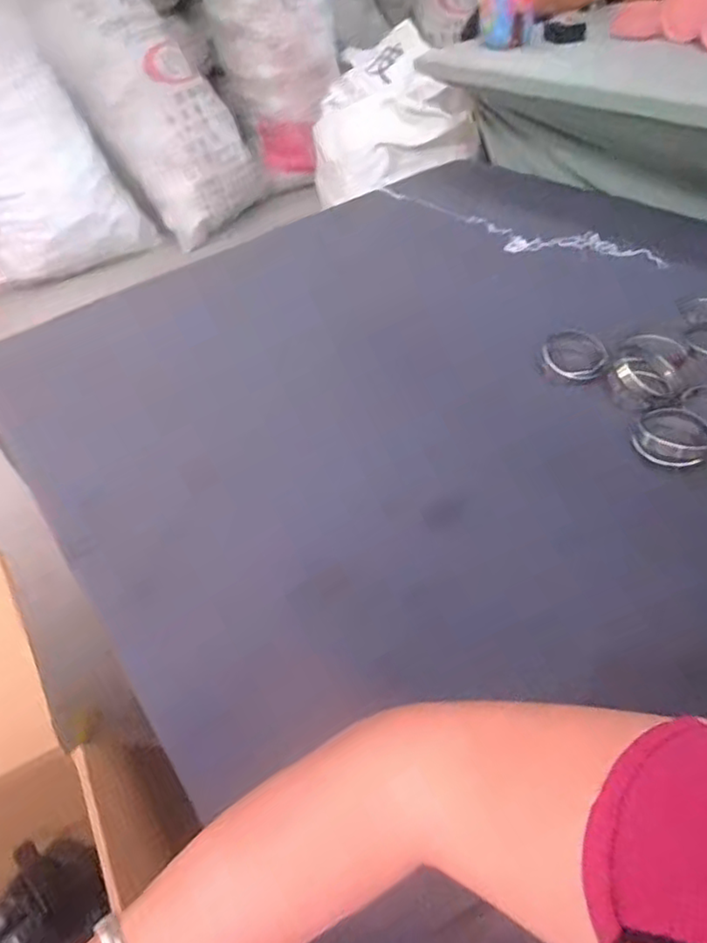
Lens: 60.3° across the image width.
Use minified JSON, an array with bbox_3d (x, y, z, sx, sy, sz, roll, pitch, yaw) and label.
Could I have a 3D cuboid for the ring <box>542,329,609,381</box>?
[{"bbox_3d":[0.255,-0.133,0.704,0.073,0.019,0.085,23,51,28],"label":"ring"}]

